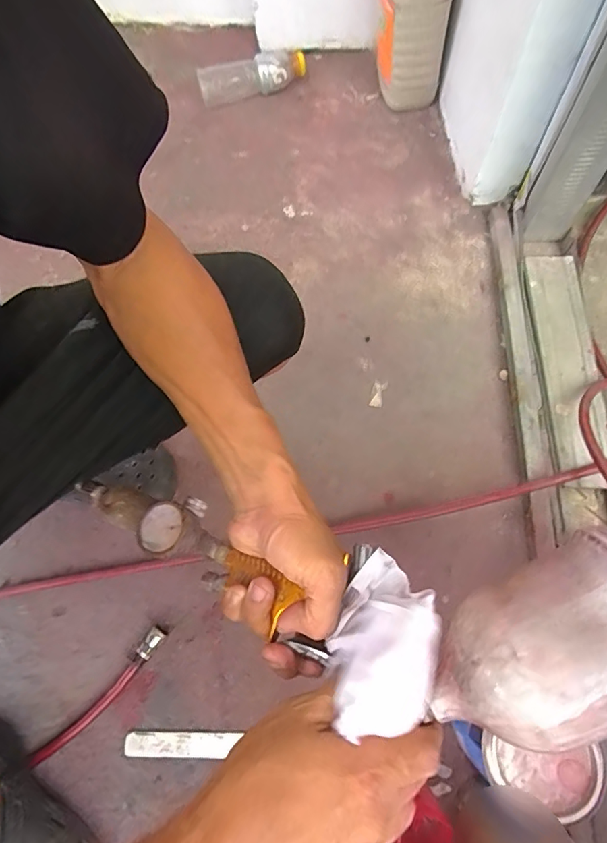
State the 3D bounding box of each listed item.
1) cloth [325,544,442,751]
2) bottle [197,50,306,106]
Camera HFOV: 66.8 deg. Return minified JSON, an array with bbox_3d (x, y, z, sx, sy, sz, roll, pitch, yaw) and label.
[{"bbox_3d":[0.048,0.127,0.269,0.058,0.071,0.092,1,73,3],"label":"cloth"},{"bbox_3d":[-0.102,-0.710,0.950,0.224,0.063,0.059,-22,68,-3],"label":"bottle"}]

